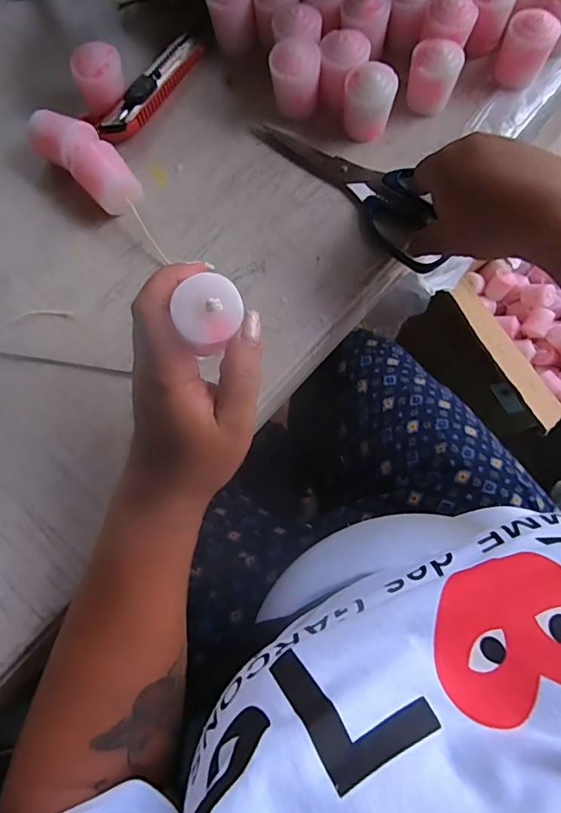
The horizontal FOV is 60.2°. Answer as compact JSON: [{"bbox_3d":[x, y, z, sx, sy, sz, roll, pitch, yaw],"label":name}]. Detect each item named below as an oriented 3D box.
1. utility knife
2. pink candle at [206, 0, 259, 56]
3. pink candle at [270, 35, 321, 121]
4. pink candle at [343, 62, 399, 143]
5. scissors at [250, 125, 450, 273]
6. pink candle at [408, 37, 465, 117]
[{"bbox_3d":[-0.109,-0.266,0.402,0.035,0.016,0.123,36,79,10],"label":"utility knife"},{"bbox_3d":[-0.040,-0.324,0.404,0.037,0.042,0.031,-13,75,-1],"label":"pink candle"},{"bbox_3d":[0.012,-0.257,0.382,0.037,0.046,0.037,3,76,3],"label":"pink candle"},{"bbox_3d":[0.066,-0.233,0.369,0.036,0.043,0.030,-43,78,-9],"label":"pink candle"},{"bbox_3d":[0.060,-0.174,0.375,0.181,0.009,0.054,42,81,13],"label":"scissors"},{"bbox_3d":[0.118,-0.255,0.375,0.036,0.041,0.033,0,75,2],"label":"pink candle"}]

